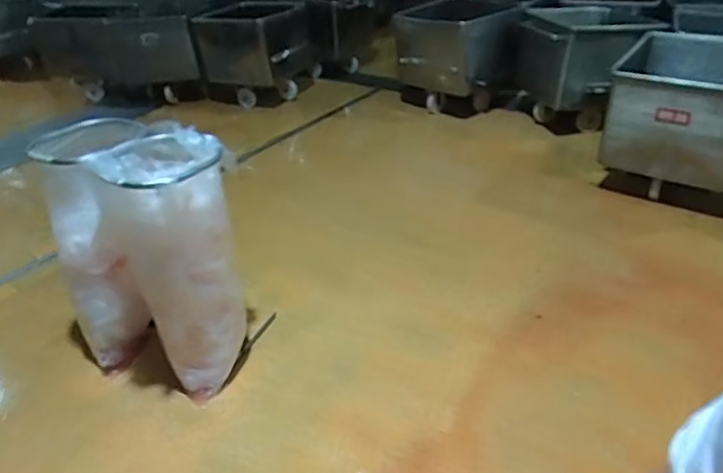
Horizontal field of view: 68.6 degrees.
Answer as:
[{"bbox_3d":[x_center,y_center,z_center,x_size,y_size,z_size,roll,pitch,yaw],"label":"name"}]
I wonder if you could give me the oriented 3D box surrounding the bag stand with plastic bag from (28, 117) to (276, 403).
[{"bbox_3d":[-0.672,0.070,1.748,0.537,0.788,0.367,8,34,18],"label":"bag stand with plastic bag"}]

